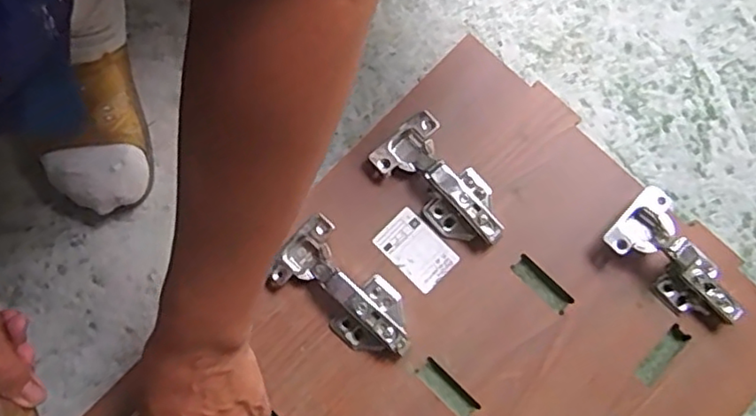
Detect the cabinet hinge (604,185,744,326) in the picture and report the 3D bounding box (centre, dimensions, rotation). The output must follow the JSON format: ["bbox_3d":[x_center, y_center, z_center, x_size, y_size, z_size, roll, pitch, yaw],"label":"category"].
[{"bbox_3d":[0.231,0.042,0.481,0.055,0.032,0.111,-43,86,-9],"label":"cabinet hinge"}]

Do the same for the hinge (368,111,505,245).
[{"bbox_3d":[0.051,-0.017,0.498,0.060,0.023,0.114,-38,81,-9],"label":"hinge"}]

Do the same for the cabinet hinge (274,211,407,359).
[{"bbox_3d":[-0.024,0.065,0.476,0.116,0.024,0.056,42,80,8],"label":"cabinet hinge"}]

